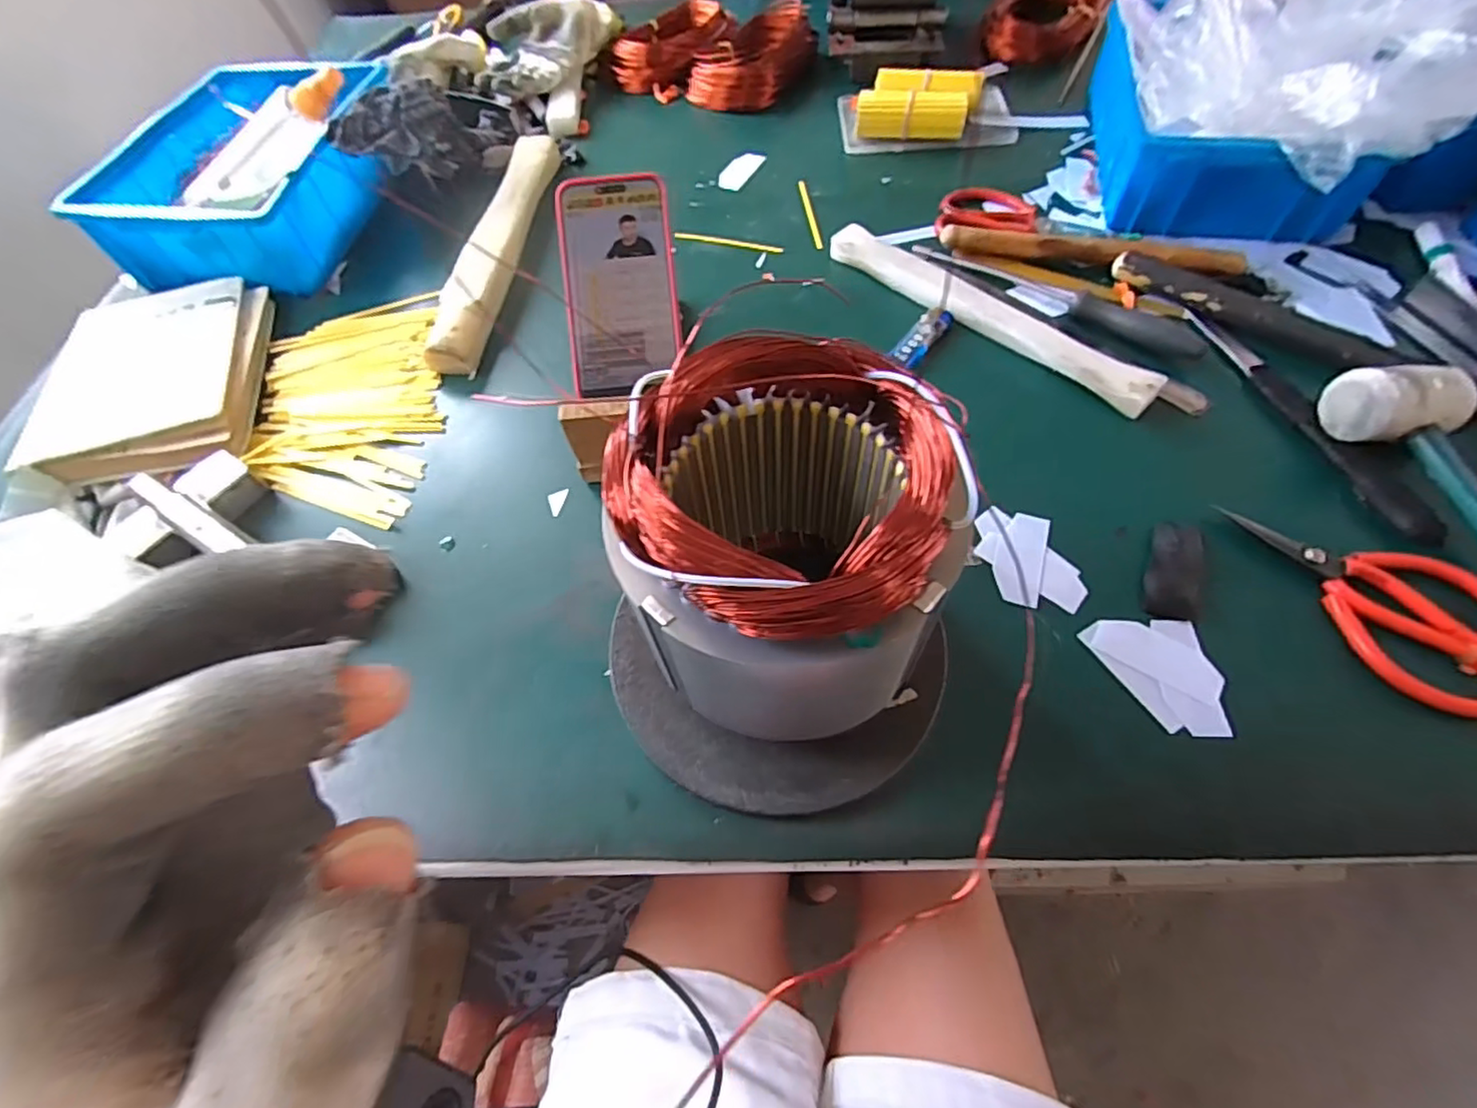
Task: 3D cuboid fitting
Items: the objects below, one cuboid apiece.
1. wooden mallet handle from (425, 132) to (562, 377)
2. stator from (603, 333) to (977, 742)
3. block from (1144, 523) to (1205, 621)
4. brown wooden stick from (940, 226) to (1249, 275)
[{"bbox_3d":[-0.227,-0.296,0.606,0.042,0.041,0.343,3,59,6],"label":"wooden mallet handle"},{"bbox_3d":[0.020,-0.004,0.305,0.139,0.140,0.137,-9,58,-2],"label":"stator"},{"bbox_3d":[0.277,0.012,0.397,0.033,0.009,0.067,17,61,14],"label":"block"},{"bbox_3d":[0.307,-0.266,0.554,0.244,0.025,0.033,9,60,10],"label":"brown wooden stick"}]

